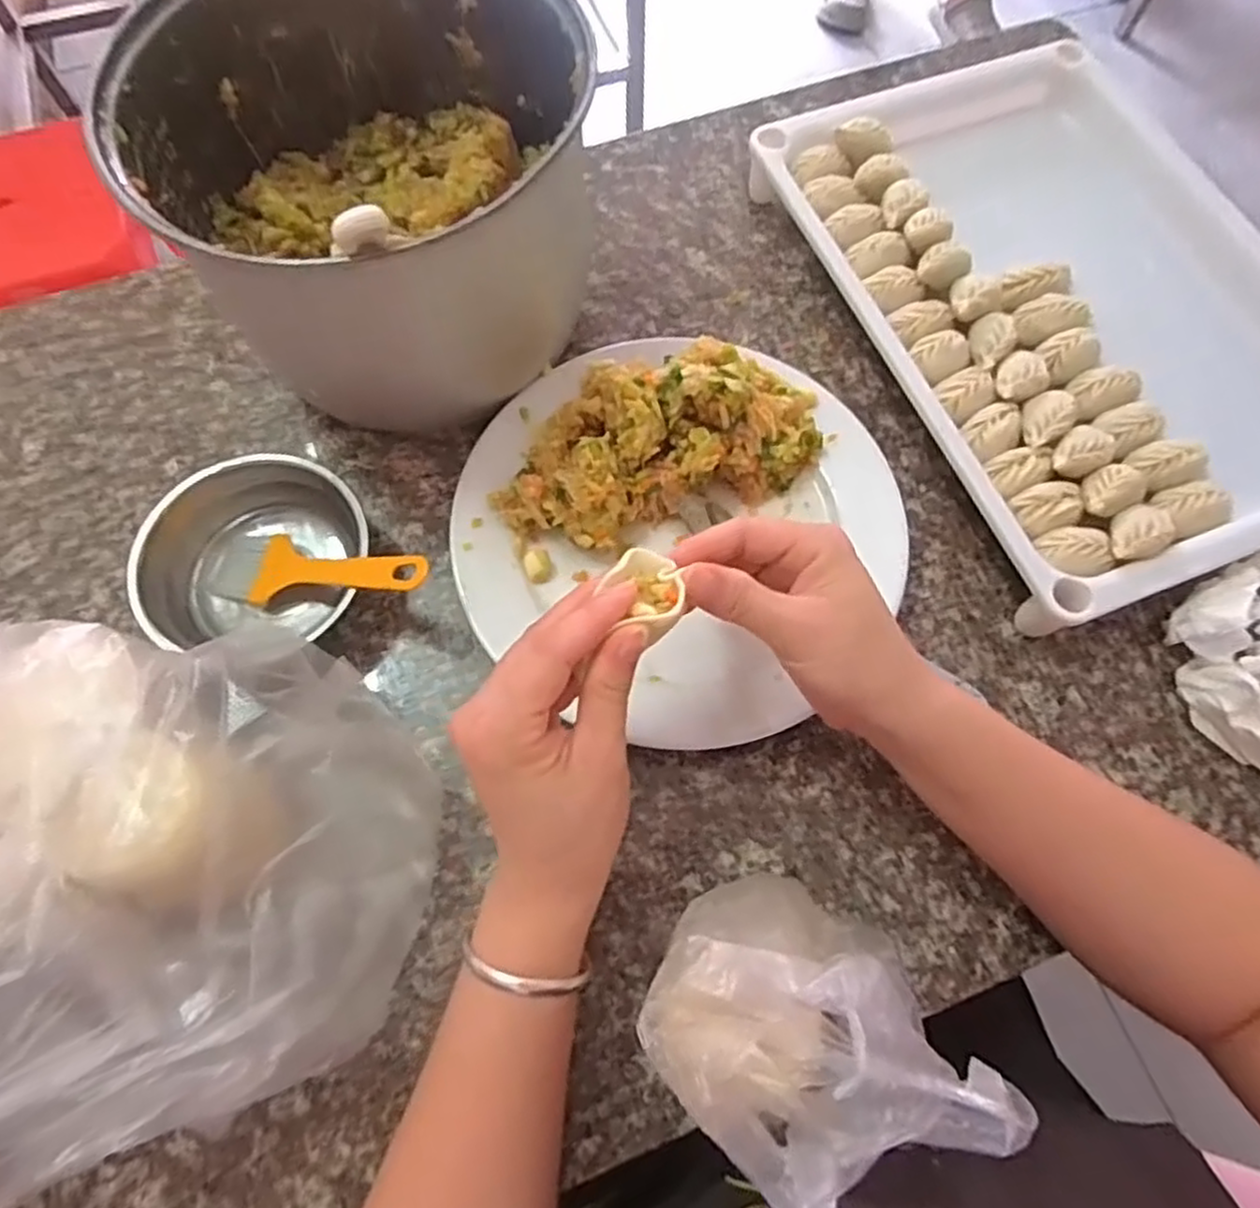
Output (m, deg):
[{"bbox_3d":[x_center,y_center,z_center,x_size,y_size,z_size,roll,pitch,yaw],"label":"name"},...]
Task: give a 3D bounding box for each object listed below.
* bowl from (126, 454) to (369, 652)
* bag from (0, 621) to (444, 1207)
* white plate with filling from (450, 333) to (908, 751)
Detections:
[{"bbox_3d":[-0.203,-0.026,0.411,0.118,0.049,0.099,-5,69,-2],"label":"bowl"},{"bbox_3d":[-0.231,0.116,0.314,0.270,0.111,0.227,-19,70,-8],"label":"bag"},{"bbox_3d":[0.028,-0.060,0.405,0.234,0.072,0.237,0,69,0],"label":"white plate with filling"}]

